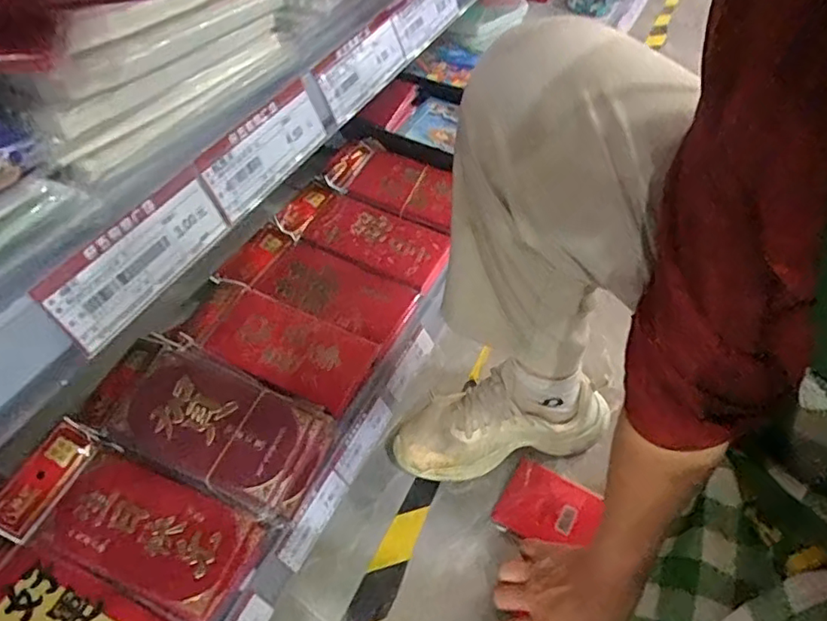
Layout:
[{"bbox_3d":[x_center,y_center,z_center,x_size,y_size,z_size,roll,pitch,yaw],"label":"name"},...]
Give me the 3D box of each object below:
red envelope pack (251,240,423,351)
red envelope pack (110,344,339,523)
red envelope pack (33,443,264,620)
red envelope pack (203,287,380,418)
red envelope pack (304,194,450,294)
[{"bbox_3d":[-0.090,-0.028,0.670,0.173,0.007,0.097,22,53,15],"label":"red envelope pack"},{"bbox_3d":[-0.178,0.106,0.536,0.182,0.034,0.097,22,53,15],"label":"red envelope pack"},{"bbox_3d":[-0.227,0.187,0.491,0.168,0.013,0.089,22,53,15],"label":"red envelope pack"},{"bbox_3d":[-0.130,0.037,0.608,0.160,0.021,0.096,22,53,15],"label":"red envelope pack"},{"bbox_3d":[-0.044,-0.091,0.729,0.175,0.013,0.092,23,53,16],"label":"red envelope pack"}]

